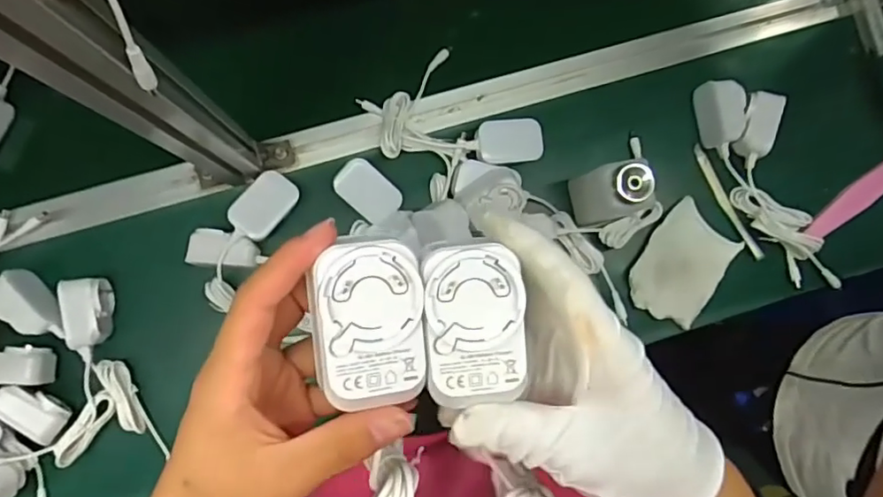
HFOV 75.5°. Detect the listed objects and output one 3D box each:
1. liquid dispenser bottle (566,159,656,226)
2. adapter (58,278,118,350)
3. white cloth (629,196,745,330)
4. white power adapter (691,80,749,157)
[{"bbox_3d":[0.169,-0.056,0.582,0.057,0.116,0.054,0,87,-4],"label":"liquid dispenser bottle"},{"bbox_3d":[-0.358,0.065,0.580,0.038,0.038,0.070,-9,86,-2],"label":"adapter"},{"bbox_3d":[0.272,0.019,0.637,0.092,0.016,0.127,31,86,-2],"label":"white cloth"},{"bbox_3d":[0.317,-0.147,0.640,0.044,0.042,0.084,-11,86,-2],"label":"white power adapter"}]

